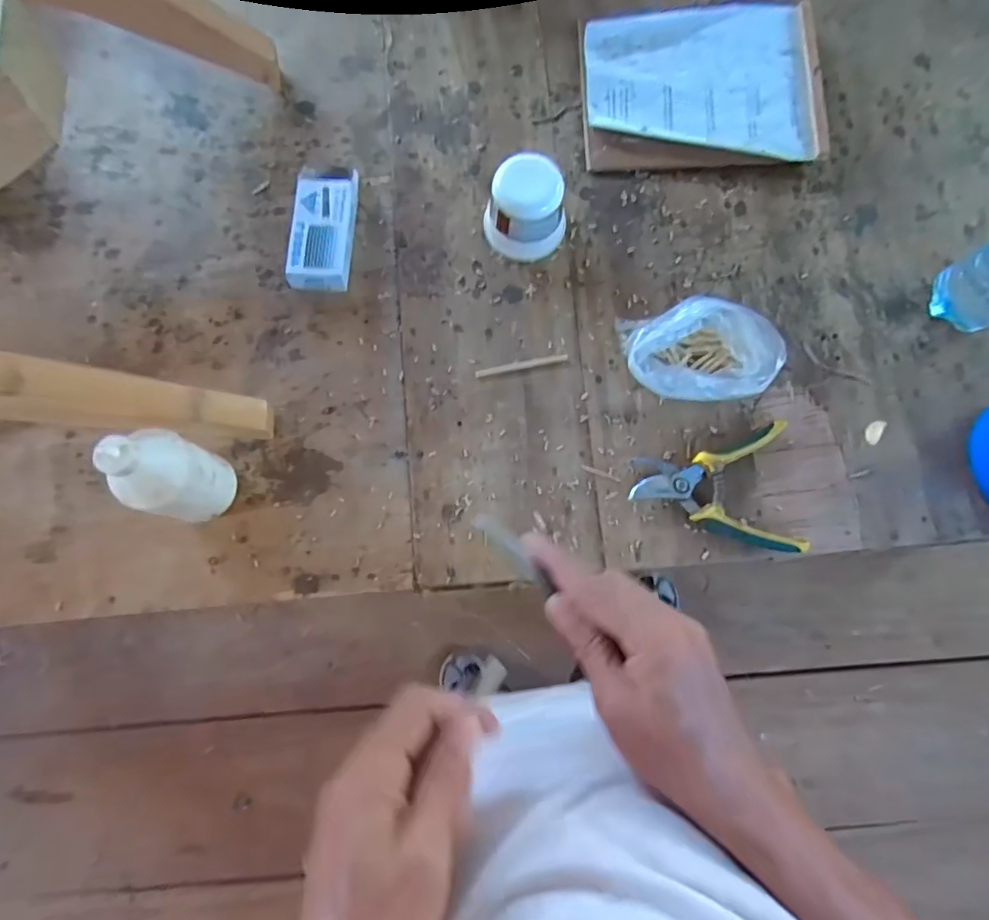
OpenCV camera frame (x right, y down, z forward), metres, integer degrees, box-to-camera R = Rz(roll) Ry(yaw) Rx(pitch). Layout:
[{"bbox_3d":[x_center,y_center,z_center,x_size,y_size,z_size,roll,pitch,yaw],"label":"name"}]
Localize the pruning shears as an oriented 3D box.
[{"bbox_3d":[0.227,0.030,0.616,0.167,0.019,0.131,-2,77,0],"label":"pruning shears"}]

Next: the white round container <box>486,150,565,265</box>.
[{"bbox_3d":[0.035,-0.276,0.656,0.093,0.084,0.080,2,77,1],"label":"white round container"}]

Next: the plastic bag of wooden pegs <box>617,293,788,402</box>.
[{"bbox_3d":[0.212,-0.113,0.621,0.140,0.076,0.103,-2,77,0],"label":"plastic bag of wooden pegs"}]

